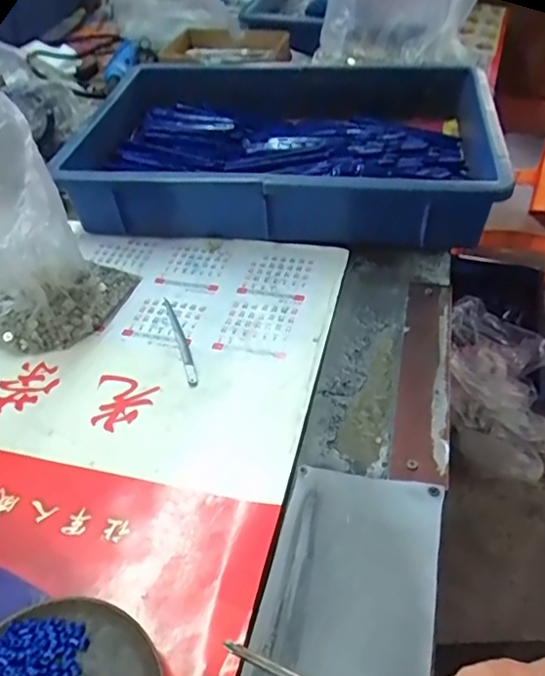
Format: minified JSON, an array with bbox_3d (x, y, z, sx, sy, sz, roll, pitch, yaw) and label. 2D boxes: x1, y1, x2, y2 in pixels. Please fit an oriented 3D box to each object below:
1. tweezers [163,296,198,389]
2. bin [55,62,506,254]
[{"bbox_3d":[-0.077,0.000,0.467,0.008,0.004,0.107,-15,47,-11],"label":"tweezers"},{"bbox_3d":[0.021,-0.218,0.619,0.404,0.079,0.304,6,46,8],"label":"bin"}]

